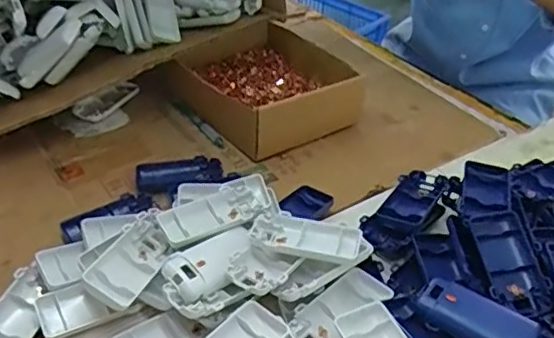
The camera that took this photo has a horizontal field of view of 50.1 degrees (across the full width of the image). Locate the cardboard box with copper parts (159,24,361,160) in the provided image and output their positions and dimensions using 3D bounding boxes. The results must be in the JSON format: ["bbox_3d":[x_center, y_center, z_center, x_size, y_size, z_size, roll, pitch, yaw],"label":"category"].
[{"bbox_3d":[-0.014,-0.105,0.779,0.192,0.076,0.204,-27,46,-33],"label":"cardboard box with copper parts"}]

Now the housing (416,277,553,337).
[{"bbox_3d":[0.180,0.134,0.474,0.137,0.030,0.042,27,82,30],"label":"housing"}]

